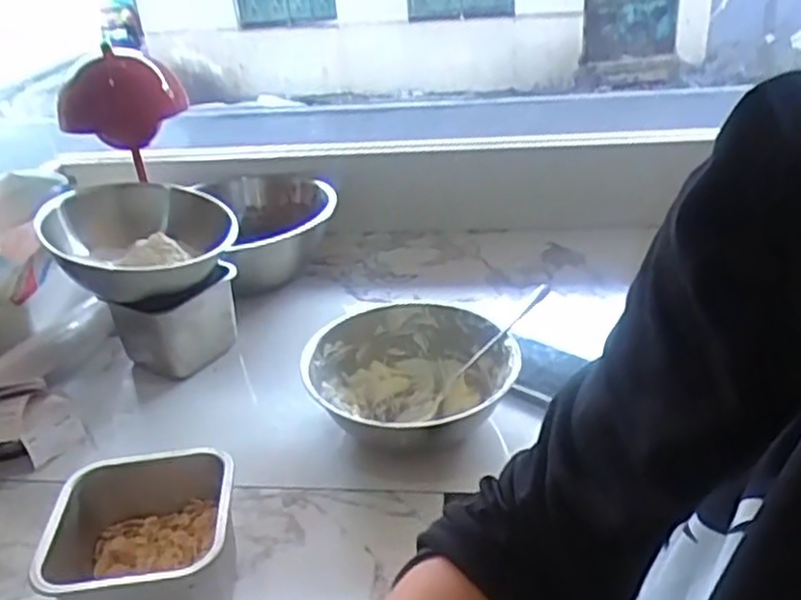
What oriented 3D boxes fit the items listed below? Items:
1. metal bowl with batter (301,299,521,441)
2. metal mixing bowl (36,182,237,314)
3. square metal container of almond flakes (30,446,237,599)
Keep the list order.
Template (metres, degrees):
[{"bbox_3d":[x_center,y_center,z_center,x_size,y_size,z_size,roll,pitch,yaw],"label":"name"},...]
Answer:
[{"bbox_3d":[0.011,0.078,0.689,0.170,0.076,0.169,-3,29,2],"label":"metal bowl with batter"},{"bbox_3d":[-0.255,-0.058,0.768,0.175,0.086,0.175,-3,29,2],"label":"metal mixing bowl"},{"bbox_3d":[-0.177,0.180,0.516,0.131,0.093,0.116,-8,29,-6],"label":"square metal container of almond flakes"}]

